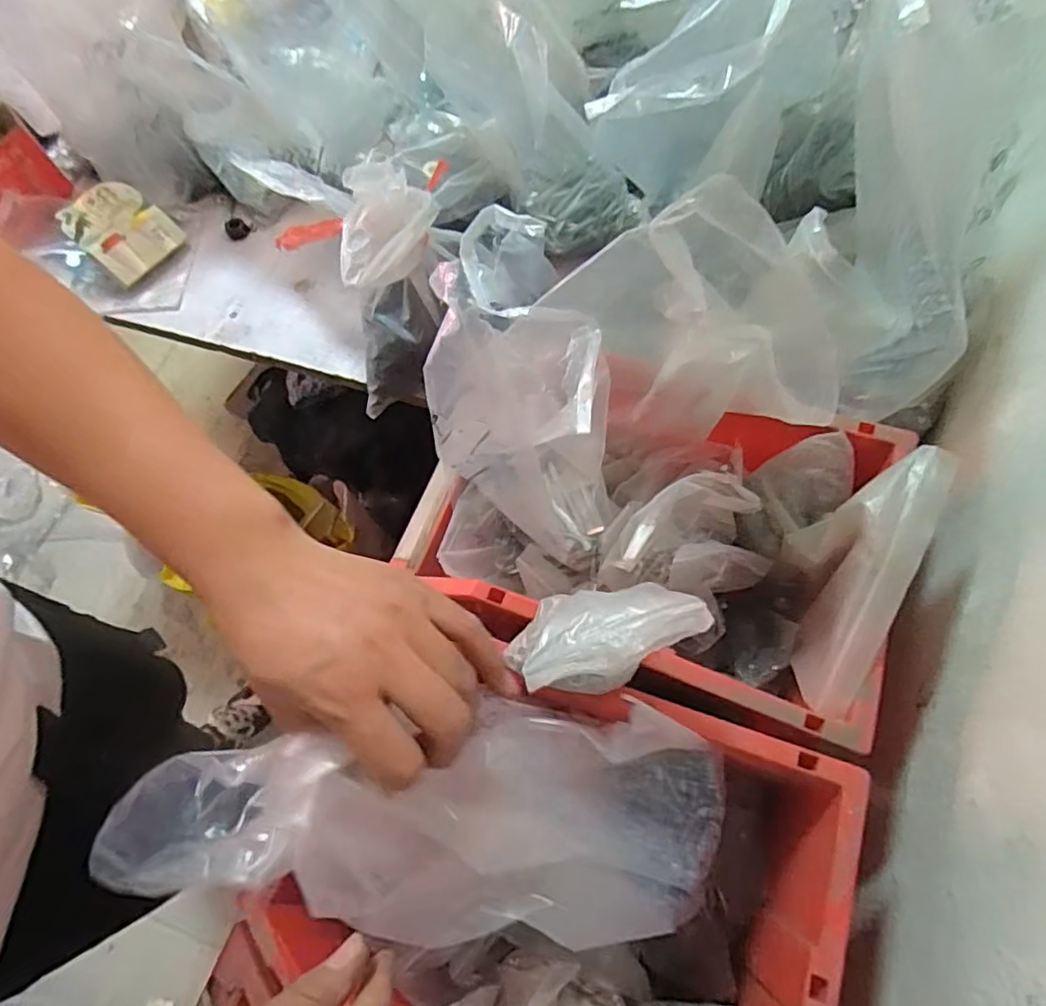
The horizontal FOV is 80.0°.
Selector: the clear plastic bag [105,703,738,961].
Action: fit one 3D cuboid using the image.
[{"bbox_3d":[-0.037,0.164,0.315,0.306,0.071,0.110,4,67,-11],"label":"clear plastic bag"}]

